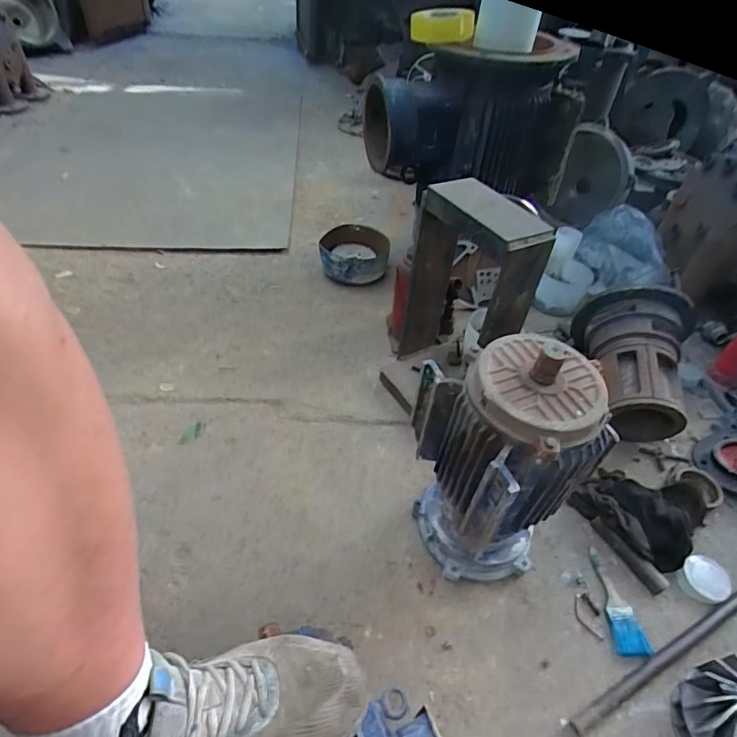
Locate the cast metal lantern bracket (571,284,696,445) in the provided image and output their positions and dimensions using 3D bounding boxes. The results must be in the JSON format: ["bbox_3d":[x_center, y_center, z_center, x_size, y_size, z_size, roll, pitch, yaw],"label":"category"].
[{"bbox_3d":[0.575,-0.005,0.979,0.227,0.214,0.271,8,45,1],"label":"cast metal lantern bracket"}]

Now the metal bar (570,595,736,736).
[{"bbox_3d":[0.451,0.425,0.702,0.395,0.015,0.021,-17,50,-22],"label":"metal bar"}]

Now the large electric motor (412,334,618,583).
[{"bbox_3d":[0.180,0.143,0.671,0.182,0.404,0.190,-14,49,-20],"label":"large electric motor"}]

